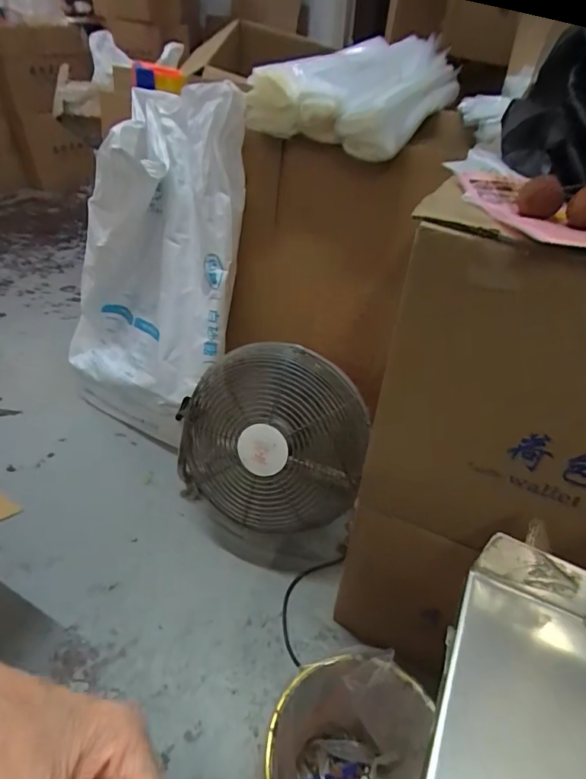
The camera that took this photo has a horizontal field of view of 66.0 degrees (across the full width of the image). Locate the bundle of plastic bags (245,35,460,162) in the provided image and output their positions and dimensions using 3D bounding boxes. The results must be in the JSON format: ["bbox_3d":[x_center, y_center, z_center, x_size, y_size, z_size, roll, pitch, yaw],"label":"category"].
[{"bbox_3d":[0.140,-0.570,0.861,0.275,0.149,0.380,25,44,24],"label":"bundle of plastic bags"}]

